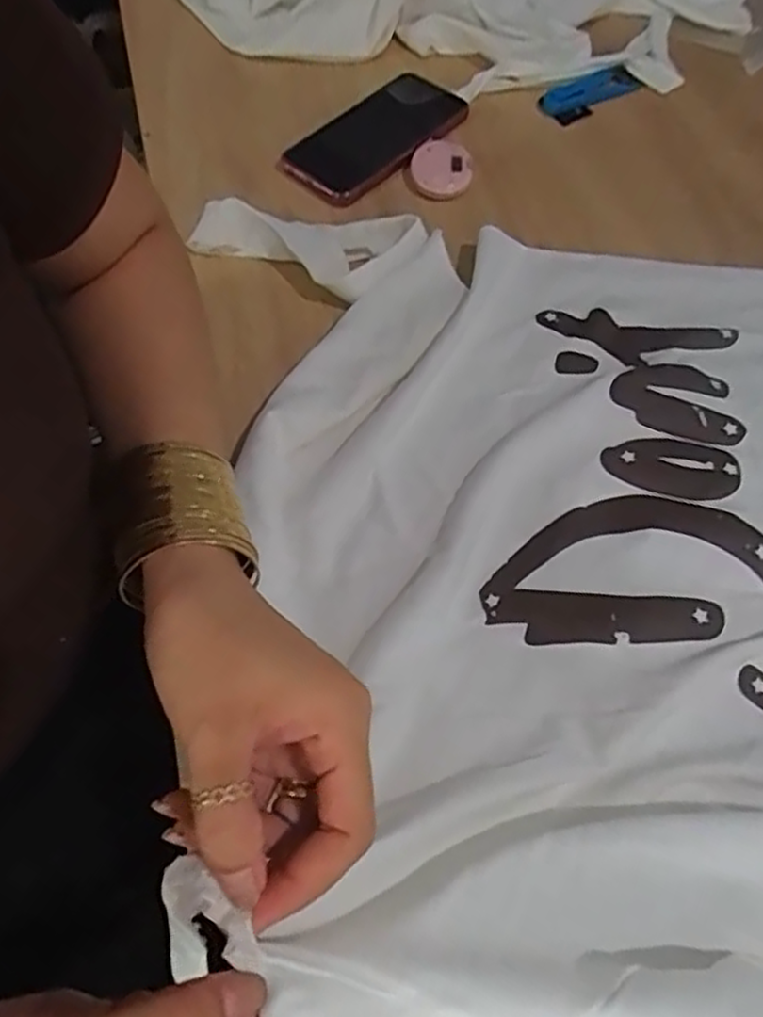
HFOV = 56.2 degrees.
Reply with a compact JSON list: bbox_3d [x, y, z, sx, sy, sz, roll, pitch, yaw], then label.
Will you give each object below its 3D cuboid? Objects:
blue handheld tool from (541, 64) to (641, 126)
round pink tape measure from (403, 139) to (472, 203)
[{"bbox_3d":[0.190,-0.374,0.645,0.091,0.013,0.043,-26,66,-12],"label":"blue handheld tool"},{"bbox_3d":[0.046,-0.279,0.589,0.053,0.013,0.059,3,63,2],"label":"round pink tape measure"}]

